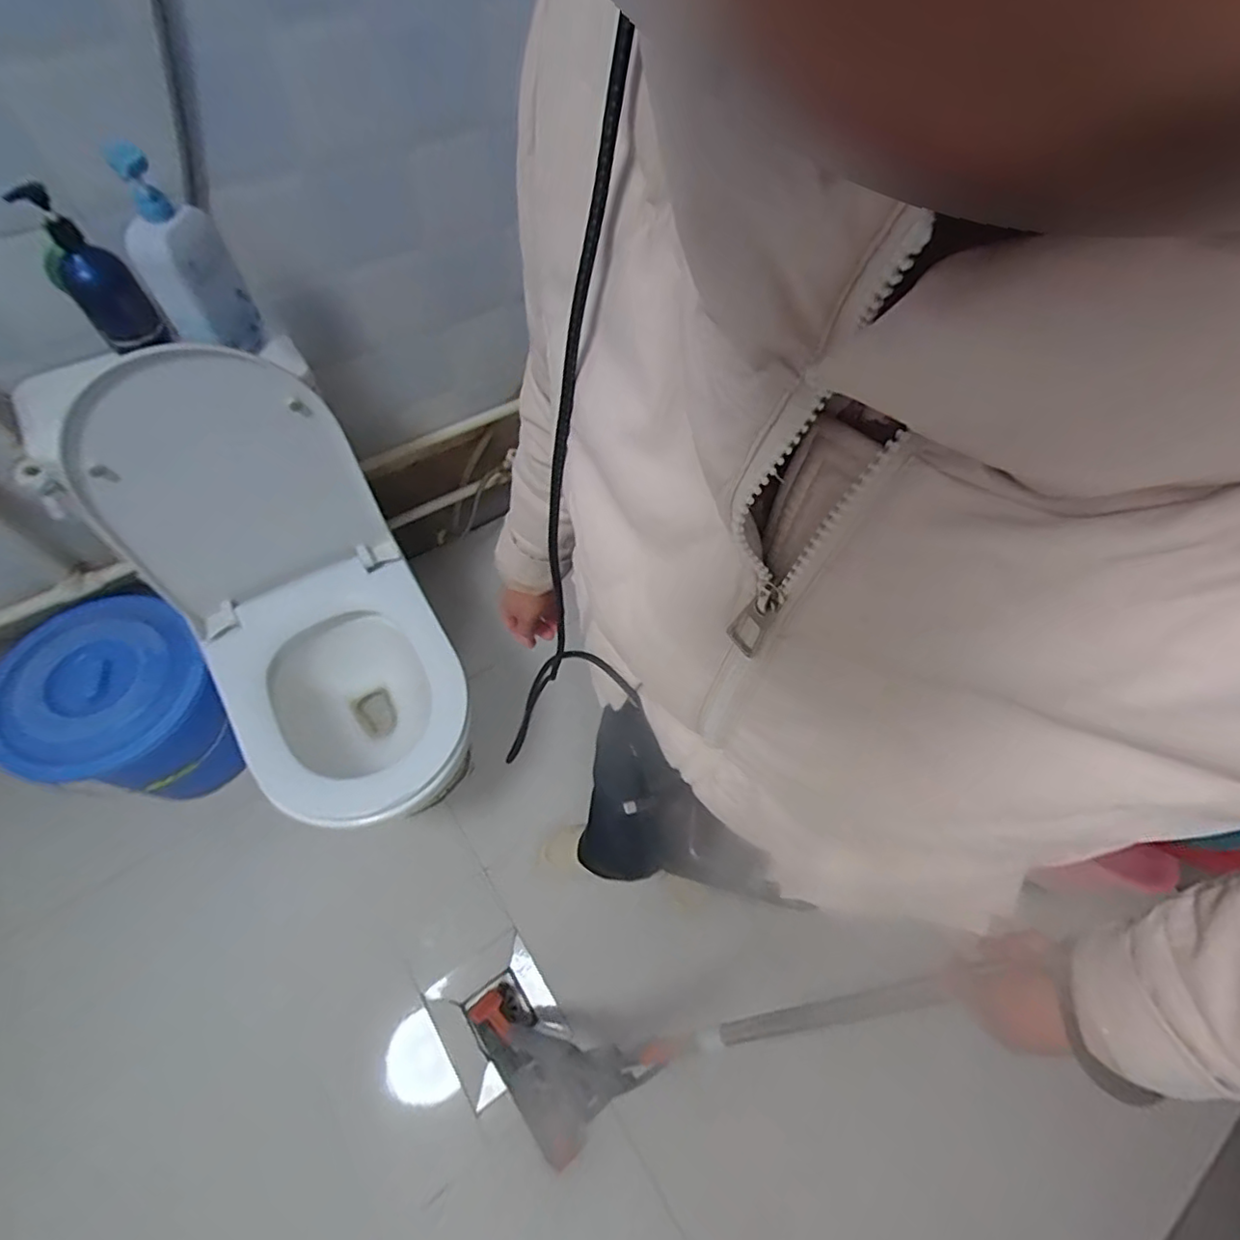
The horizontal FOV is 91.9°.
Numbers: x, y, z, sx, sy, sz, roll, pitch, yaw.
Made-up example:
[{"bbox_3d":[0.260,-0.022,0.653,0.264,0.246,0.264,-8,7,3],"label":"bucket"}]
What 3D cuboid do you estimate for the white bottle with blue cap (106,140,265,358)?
[{"bbox_3d":[-0.519,-0.424,0.720,0.067,0.221,0.103,-6,61,-8],"label":"white bottle with blue cap"}]

